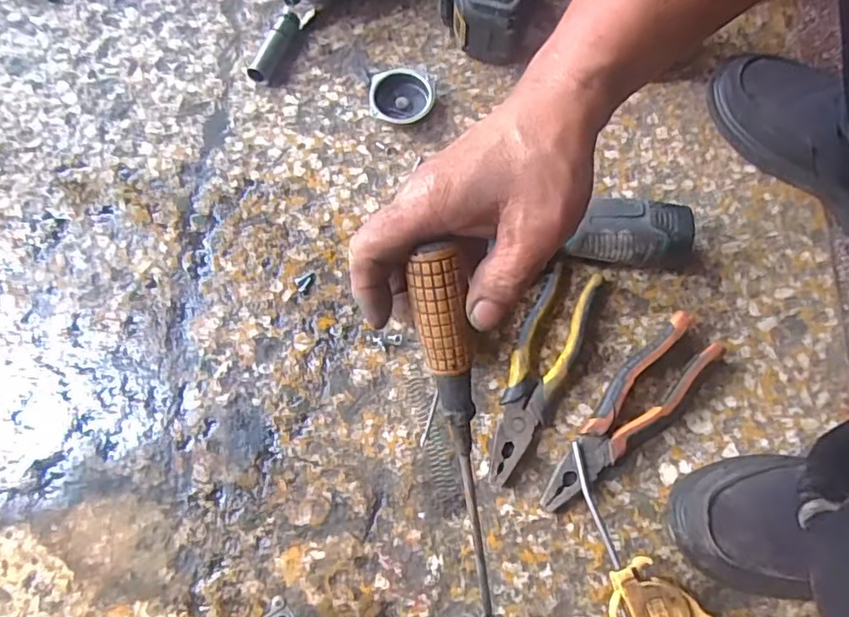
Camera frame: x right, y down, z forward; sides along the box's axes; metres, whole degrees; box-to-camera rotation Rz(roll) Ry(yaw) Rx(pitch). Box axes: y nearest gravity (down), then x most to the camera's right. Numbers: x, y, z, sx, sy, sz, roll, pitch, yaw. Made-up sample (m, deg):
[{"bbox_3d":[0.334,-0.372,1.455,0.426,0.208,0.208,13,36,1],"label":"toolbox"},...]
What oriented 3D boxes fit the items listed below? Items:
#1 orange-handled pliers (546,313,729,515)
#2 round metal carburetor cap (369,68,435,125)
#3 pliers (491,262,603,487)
[{"bbox_3d":[0.162,0.087,0.472,0.192,0.020,0.051,-43,78,-11],"label":"orange-handled pliers"},{"bbox_3d":[-0.022,-0.208,0.566,0.061,0.018,0.061,0,74,1],"label":"round metal carburetor cap"},{"bbox_3d":[0.091,0.052,0.484,0.047,0.021,0.186,27,76,8],"label":"pliers"}]

